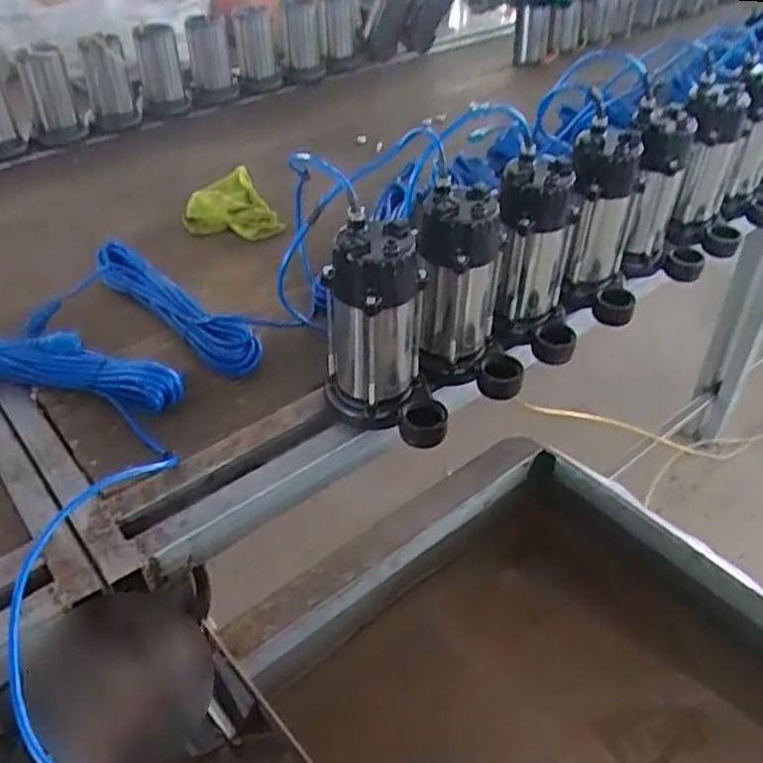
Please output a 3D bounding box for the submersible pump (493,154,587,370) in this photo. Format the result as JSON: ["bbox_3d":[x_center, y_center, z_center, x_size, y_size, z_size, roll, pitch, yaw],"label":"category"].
[{"bbox_3d":[0.207,-0.162,0.964,0.115,0.238,0.136,7,40,9],"label":"submersible pump"}]

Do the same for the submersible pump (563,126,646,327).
[{"bbox_3d":[0.303,-0.209,1.014,0.107,0.233,0.122,2,40,3],"label":"submersible pump"}]

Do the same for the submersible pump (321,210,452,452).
[{"bbox_3d":[0.006,-0.047,0.816,0.114,0.228,0.128,-13,41,-15],"label":"submersible pump"}]

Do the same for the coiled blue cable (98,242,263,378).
[{"bbox_3d":[-0.293,-0.110,1.030,0.073,0.046,0.357,-33,49,-33],"label":"coiled blue cable"}]

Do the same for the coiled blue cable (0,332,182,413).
[{"bbox_3d":[-0.428,-0.023,0.918,0.362,0.059,0.049,9,41,11],"label":"coiled blue cable"}]

